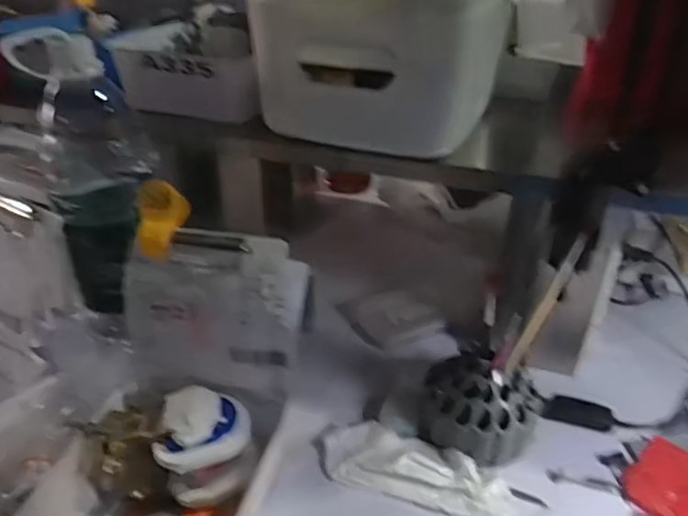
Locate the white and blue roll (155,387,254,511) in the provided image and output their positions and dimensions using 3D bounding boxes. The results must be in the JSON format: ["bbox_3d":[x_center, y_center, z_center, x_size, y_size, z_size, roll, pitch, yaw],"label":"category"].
[{"bbox_3d":[-0.110,0.148,0.464,0.075,0.080,0.062,-8,35,-13],"label":"white and blue roll"}]

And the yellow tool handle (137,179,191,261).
[{"bbox_3d":[-0.151,-0.031,0.477,0.032,0.062,0.025,7,-5,6],"label":"yellow tool handle"}]

